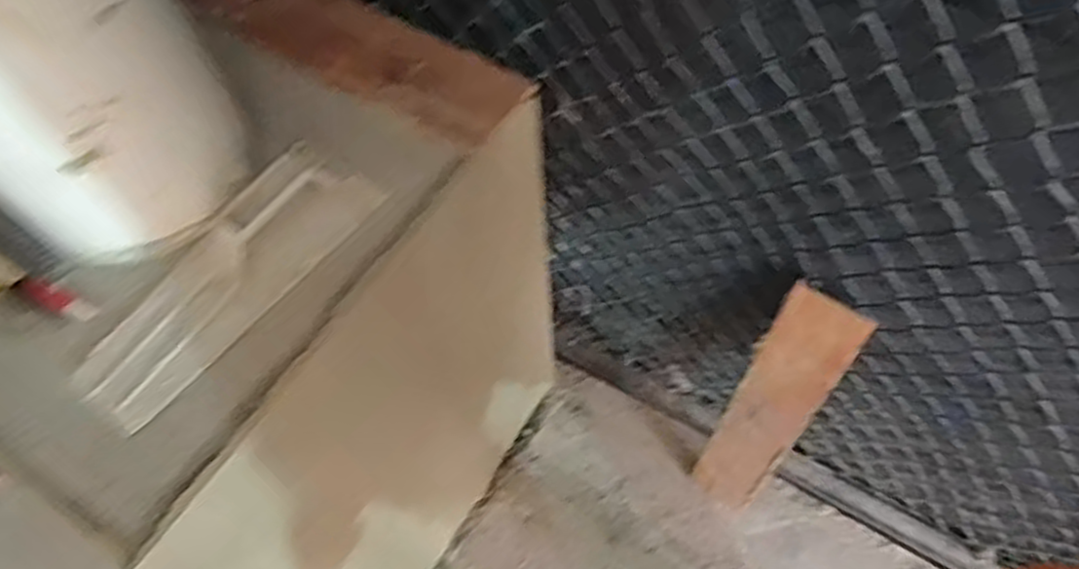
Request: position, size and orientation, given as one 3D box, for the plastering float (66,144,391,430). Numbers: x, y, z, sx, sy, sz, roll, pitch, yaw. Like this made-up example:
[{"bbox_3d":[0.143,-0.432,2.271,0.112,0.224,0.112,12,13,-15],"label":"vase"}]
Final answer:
[{"bbox_3d":[-0.271,-0.011,0.666,0.105,0.050,0.288,34,68,19],"label":"plastering float"}]

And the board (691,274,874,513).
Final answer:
[{"bbox_3d":[0.346,0.185,1.162,0.112,0.444,0.027,32,43,19],"label":"board"}]

